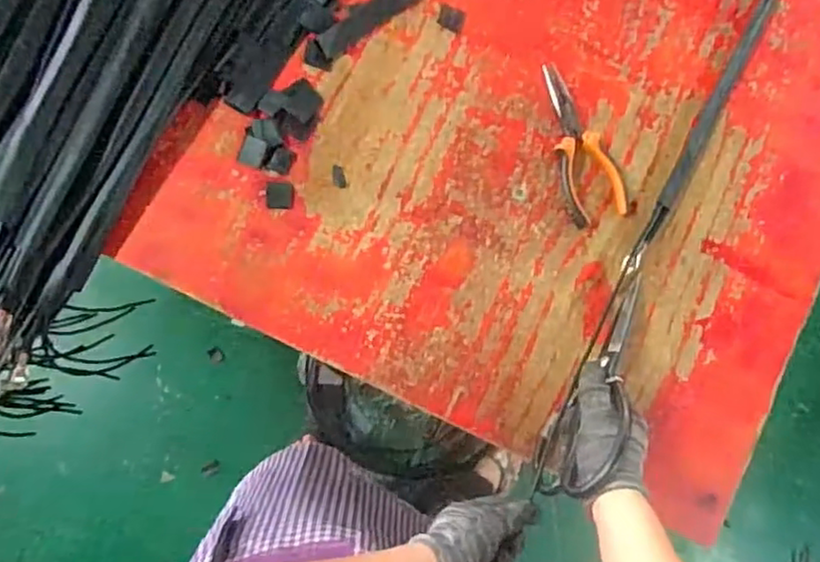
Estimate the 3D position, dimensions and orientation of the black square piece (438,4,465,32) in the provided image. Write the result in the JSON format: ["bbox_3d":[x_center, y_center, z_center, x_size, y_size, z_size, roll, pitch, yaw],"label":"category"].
[{"bbox_3d":[0.042,-0.264,0.658,0.026,0.004,0.023,21,82,-3],"label":"black square piece"}]

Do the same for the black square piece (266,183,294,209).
[{"bbox_3d":[-0.123,-0.081,0.619,0.026,0.004,0.026,1,83,-5],"label":"black square piece"}]

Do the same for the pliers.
[{"bbox_3d":[0.172,-0.138,0.644,0.062,0.023,0.161,-12,85,-7],"label":"pliers"}]

